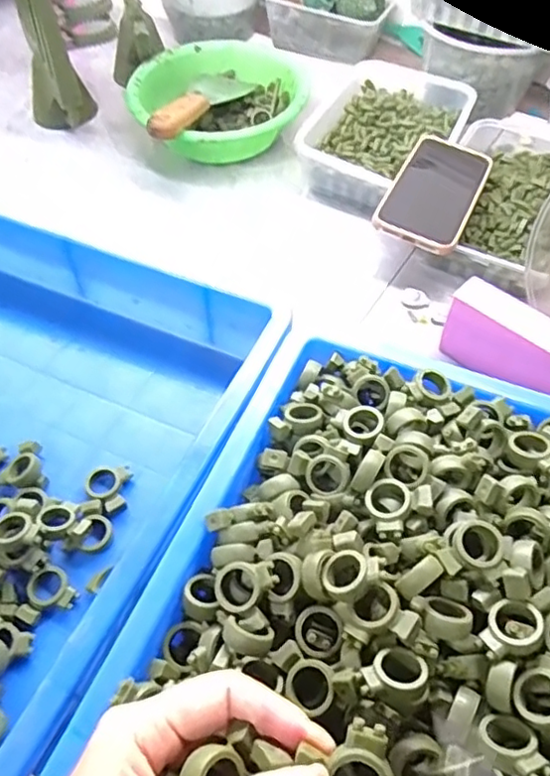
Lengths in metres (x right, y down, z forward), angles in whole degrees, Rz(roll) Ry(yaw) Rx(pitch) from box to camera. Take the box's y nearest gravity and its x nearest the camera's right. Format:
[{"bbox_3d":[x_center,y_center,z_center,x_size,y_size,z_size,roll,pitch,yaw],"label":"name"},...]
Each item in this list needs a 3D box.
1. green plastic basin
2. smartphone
[{"bbox_3d":[-0.068,-0.332,0.712,0.192,0.066,0.192,0,55,0],"label":"green plastic basin"},{"bbox_3d":[0.158,-0.197,0.586,0.078,0.013,0.176,21,57,14],"label":"smartphone"}]

